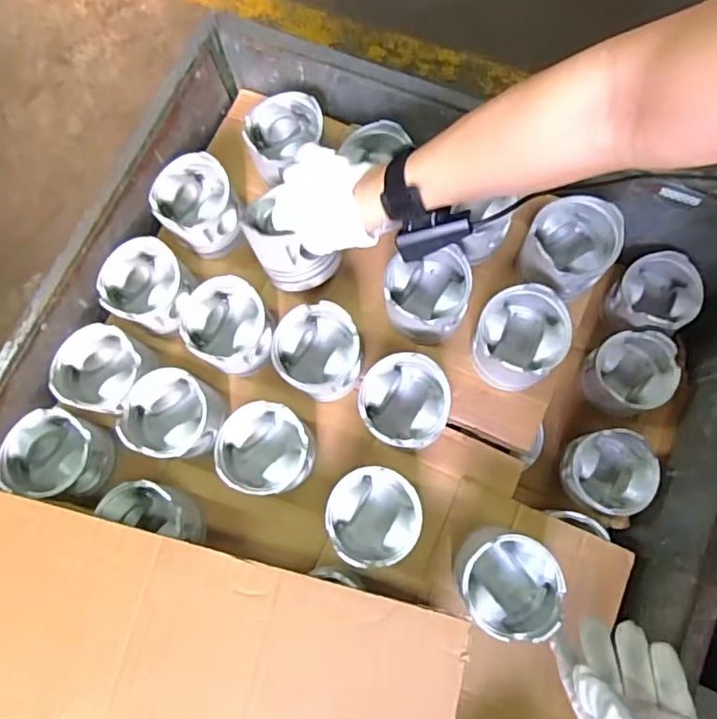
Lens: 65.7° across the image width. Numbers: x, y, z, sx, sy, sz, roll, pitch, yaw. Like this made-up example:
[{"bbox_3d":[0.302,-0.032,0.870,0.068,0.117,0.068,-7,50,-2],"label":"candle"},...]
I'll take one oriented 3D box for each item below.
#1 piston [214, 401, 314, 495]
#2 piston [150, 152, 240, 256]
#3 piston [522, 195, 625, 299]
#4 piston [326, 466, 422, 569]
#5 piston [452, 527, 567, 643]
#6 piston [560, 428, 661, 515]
[{"bbox_3d":[-0.095,0.097,0.593,0.097,0.067,0.093,-8,75,1],"label":"piston"},{"bbox_3d":[-0.195,-0.183,0.667,0.090,0.081,0.094,-1,75,3],"label":"piston"},{"bbox_3d":[0.226,-0.122,0.597,0.091,0.057,0.097,41,73,11],"label":"piston"},{"bbox_3d":[0.013,0.162,0.568,0.091,0.071,0.088,-1,75,3],"label":"piston"},{"bbox_3d":[0.141,0.220,0.545,0.091,0.082,0.095,-1,75,3],"label":"piston"},{"bbox_3d":[0.290,0.131,0.649,0.096,0.062,0.093,0,75,3],"label":"piston"}]

